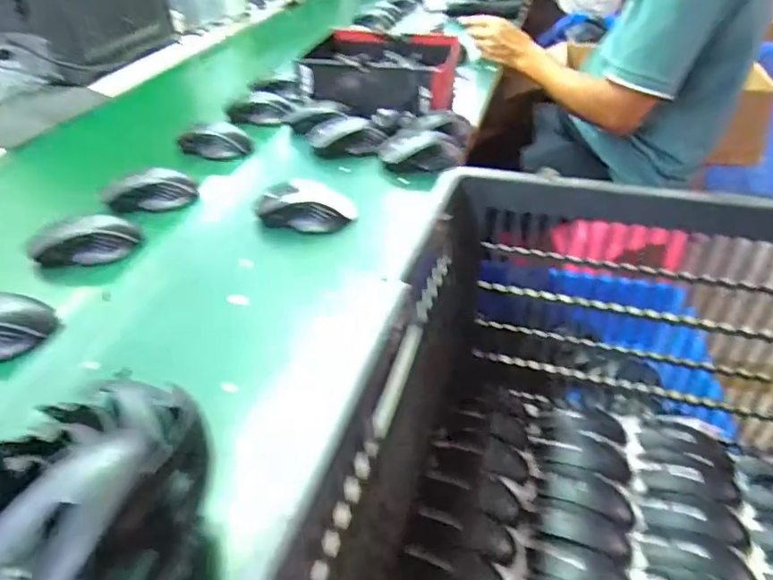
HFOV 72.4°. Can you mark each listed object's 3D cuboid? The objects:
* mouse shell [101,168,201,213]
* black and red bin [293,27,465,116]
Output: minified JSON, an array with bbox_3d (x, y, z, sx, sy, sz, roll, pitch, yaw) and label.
[{"bbox_3d":[-0.307,-0.129,0.689,0.112,0.037,0.055,-16,42,-17],"label":"mouse shell"},{"bbox_3d":[-0.013,-0.371,0.899,0.253,0.078,0.212,8,41,11],"label":"black and red bin"}]

